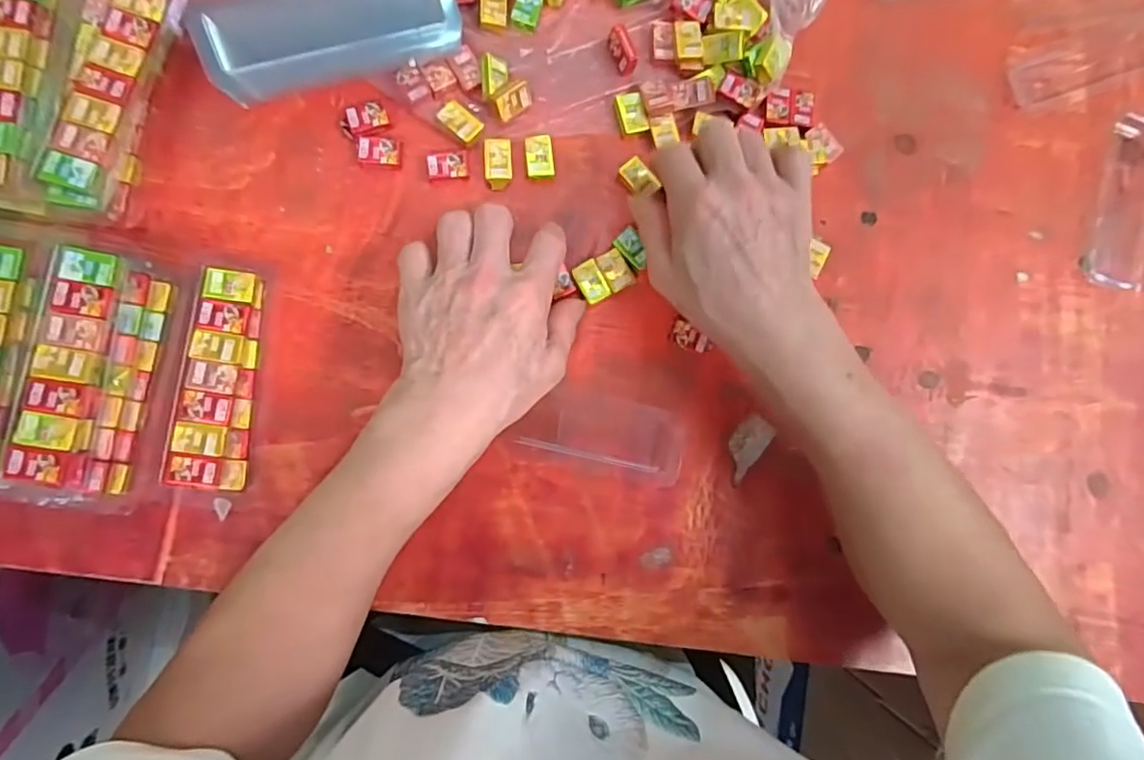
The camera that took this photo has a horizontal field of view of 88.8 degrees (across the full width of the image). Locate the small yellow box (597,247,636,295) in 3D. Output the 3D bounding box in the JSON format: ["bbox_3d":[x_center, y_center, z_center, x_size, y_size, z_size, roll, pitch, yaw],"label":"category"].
[{"bbox_3d":[0.028,-0.069,0.367,0.017,0.004,0.025,-29,90,-8],"label":"small yellow box"}]

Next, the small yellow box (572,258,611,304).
[{"bbox_3d":[0.012,-0.061,0.364,0.017,0.004,0.026,-27,90,-8],"label":"small yellow box"}]

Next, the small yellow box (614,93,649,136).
[{"bbox_3d":[0.038,-0.171,0.376,0.018,0.008,0.026,-16,88,-8],"label":"small yellow box"}]

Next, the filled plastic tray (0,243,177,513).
[{"bbox_3d":[-0.256,0.000,0.311,0.050,0.036,0.131,11,85,-6],"label":"filled plastic tray"}]

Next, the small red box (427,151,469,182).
[{"bbox_3d":[-0.076,-0.133,0.361,0.025,0.008,0.017,-8,87,-8],"label":"small red box"}]

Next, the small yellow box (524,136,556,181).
[{"bbox_3d":[-0.020,-0.140,0.369,0.018,0.010,0.026,-6,87,-8],"label":"small yellow box"}]

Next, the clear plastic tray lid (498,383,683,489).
[{"bbox_3d":[0.019,0.032,0.361,0.105,0.004,0.045,15,84,-6],"label":"clear plastic tray lid"}]

